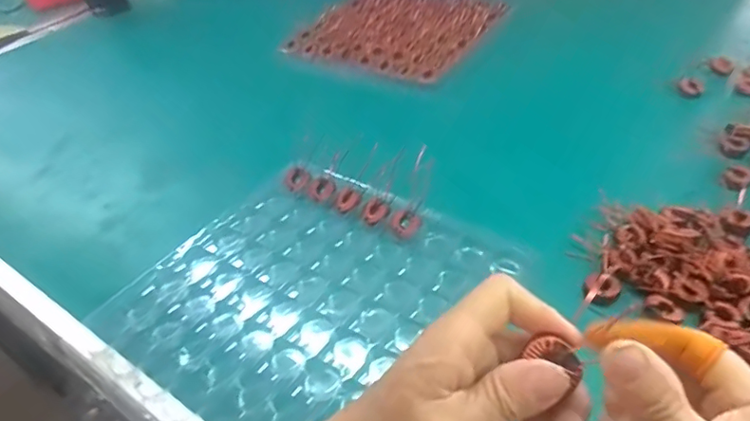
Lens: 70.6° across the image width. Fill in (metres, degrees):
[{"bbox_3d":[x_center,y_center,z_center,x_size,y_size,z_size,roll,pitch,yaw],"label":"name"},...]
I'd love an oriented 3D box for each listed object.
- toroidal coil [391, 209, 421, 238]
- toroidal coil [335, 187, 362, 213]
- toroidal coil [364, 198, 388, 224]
[{"bbox_3d":[0.028,0.011,0.495,0.025,0.007,0.027,-3,42,3],"label":"toroidal coil"},{"bbox_3d":[-0.027,-0.011,0.528,0.025,0.011,0.024,-7,42,-1],"label":"toroidal coil"},{"bbox_3d":[0.001,0.000,0.512,0.023,0.007,0.028,-7,42,-1],"label":"toroidal coil"}]

